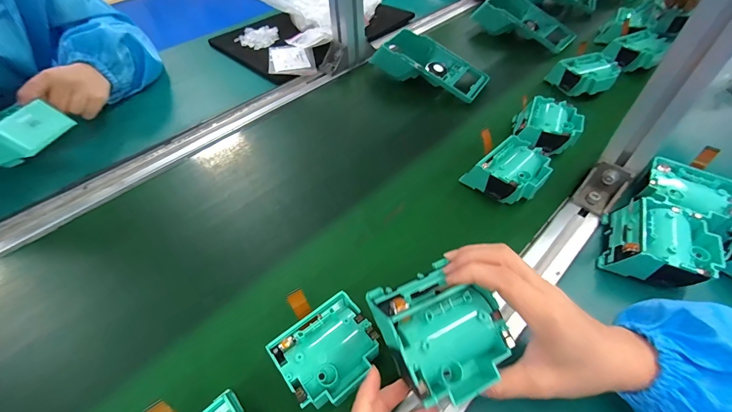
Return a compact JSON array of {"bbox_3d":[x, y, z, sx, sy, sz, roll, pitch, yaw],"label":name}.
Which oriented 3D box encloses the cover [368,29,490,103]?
[{"bbox_3d":[0.106,-0.230,0.563,0.180,0.058,0.090,23,54,20],"label":"cover"}]

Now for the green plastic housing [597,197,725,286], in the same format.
[{"bbox_3d":[0.273,0.038,0.322,0.077,0.044,0.074,24,55,21],"label":"green plastic housing"}]

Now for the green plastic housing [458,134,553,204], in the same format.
[{"bbox_3d":[0.167,-0.039,0.395,0.075,0.035,0.068,-33,56,-23],"label":"green plastic housing"}]

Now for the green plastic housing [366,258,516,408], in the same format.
[{"bbox_3d":[0.049,0.082,0.232,0.078,0.049,0.082,-21,52,-15],"label":"green plastic housing"}]

